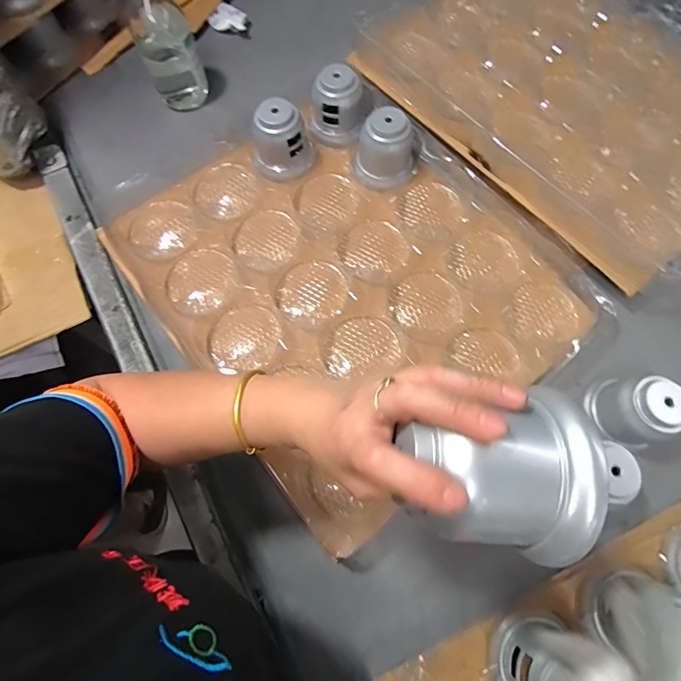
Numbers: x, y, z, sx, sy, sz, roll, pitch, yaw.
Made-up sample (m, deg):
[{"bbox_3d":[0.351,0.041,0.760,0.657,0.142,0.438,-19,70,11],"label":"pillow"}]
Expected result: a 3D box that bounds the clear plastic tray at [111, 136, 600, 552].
[{"bbox_3d":[0.004,-0.100,0.549,0.451,0.036,0.539,-37,75,-13],"label":"clear plastic tray"}]

